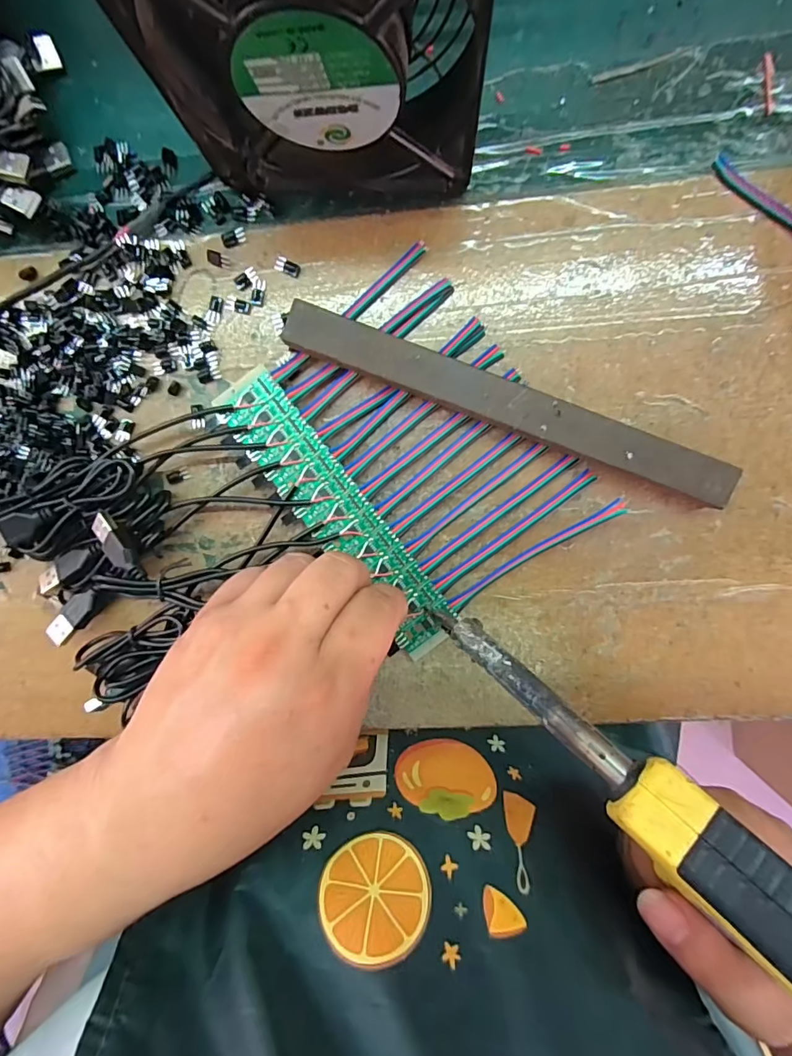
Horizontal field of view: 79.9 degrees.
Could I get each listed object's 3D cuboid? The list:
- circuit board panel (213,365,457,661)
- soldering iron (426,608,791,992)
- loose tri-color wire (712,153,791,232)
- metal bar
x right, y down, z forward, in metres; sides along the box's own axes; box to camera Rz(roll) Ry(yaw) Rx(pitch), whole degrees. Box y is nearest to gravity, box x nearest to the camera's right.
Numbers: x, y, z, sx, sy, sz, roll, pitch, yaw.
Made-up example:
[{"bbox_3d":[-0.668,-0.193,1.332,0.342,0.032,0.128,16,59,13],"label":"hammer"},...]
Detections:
[{"bbox_3d":[-0.028,-0.007,0.238,0.033,0.004,0.161,-39,93,7],"label":"circuit board panel"},{"bbox_3d":[0.079,0.086,0.179,0.175,0.023,0.025,40,99,32],"label":"soldering iron"},{"bbox_3d":[0.182,-0.137,0.213,0.093,0.004,0.009,36,97,0],"label":"loose tri-color wire"},{"bbox_3d":[0.052,-0.057,0.222,0.213,0.021,0.020,21,97,2],"label":"metal bar"}]

